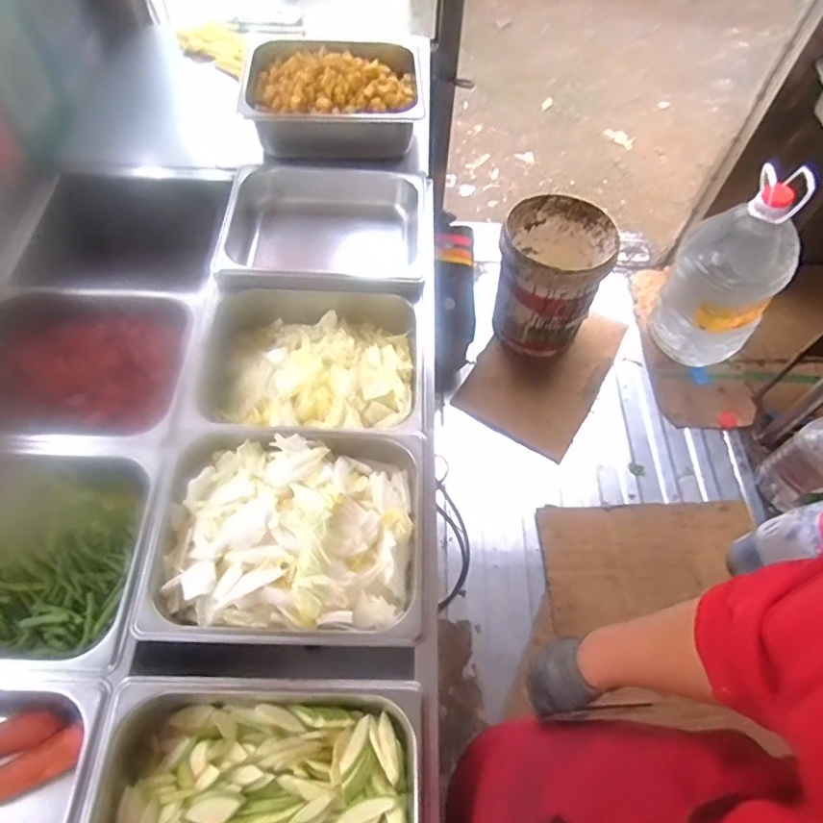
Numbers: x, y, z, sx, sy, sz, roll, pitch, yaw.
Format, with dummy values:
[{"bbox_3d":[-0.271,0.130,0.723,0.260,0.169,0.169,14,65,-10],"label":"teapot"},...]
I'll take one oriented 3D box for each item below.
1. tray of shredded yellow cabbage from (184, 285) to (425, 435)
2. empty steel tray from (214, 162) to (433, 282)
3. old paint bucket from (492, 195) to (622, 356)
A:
[{"bbox_3d":[-0.142,-0.067,0.851,0.321,0.092,0.259,2,58,-2],"label":"tray of shredded yellow cabbage"},{"bbox_3d":[-0.139,-0.293,0.971,0.340,0.100,0.264,-1,58,-4],"label":"empty steel tray"},{"bbox_3d":[0.385,-0.369,1.619,0.279,0.362,0.274,1,58,-2],"label":"old paint bucket"}]

